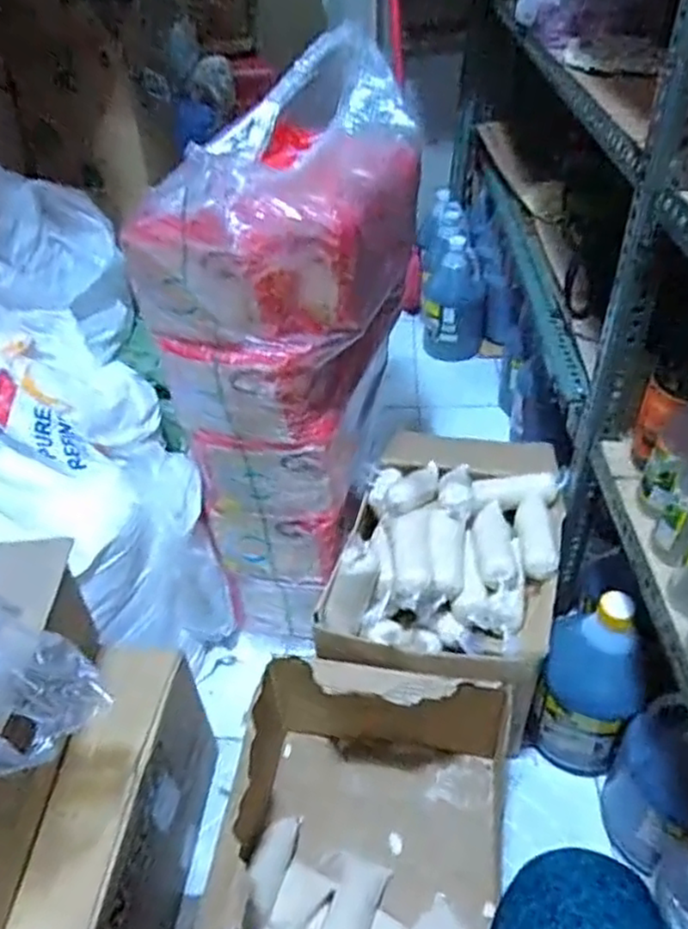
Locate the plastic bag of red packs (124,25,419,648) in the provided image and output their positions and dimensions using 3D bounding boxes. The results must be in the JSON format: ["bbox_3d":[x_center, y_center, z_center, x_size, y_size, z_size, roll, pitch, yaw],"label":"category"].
[{"bbox_3d":[-0.040,-0.170,1.027,0.215,0.655,0.554,14,45,18],"label":"plastic bag of red packs"}]

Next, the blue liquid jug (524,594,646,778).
[{"bbox_3d":[0.310,0.276,0.848,0.112,0.259,0.105,18,46,23],"label":"blue liquid jug"}]

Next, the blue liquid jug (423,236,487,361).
[{"bbox_3d":[0.267,-0.395,1.635,0.113,0.260,0.119,28,51,30],"label":"blue liquid jug"}]

